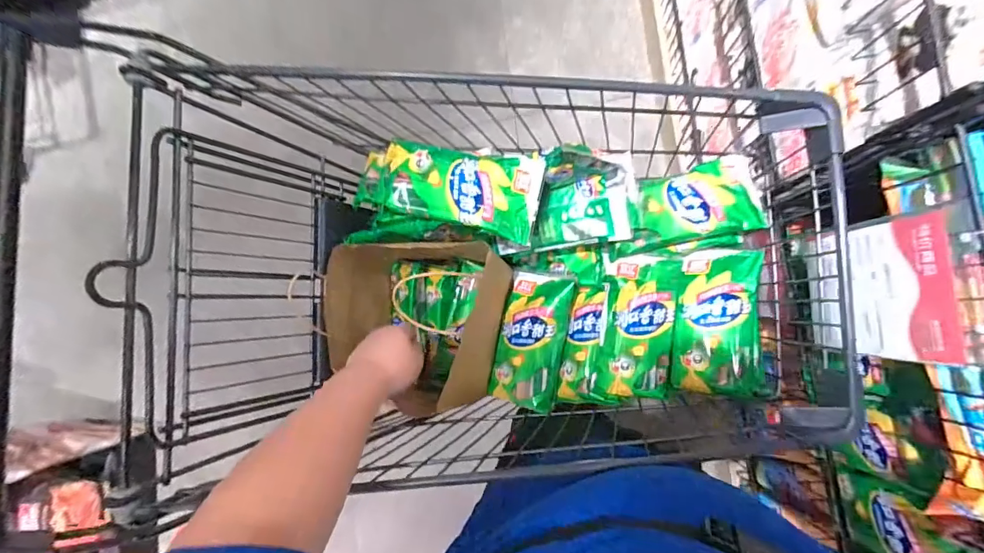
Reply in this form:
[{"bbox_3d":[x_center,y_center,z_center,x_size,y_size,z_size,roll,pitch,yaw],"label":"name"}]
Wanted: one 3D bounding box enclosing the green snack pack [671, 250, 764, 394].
[{"bbox_3d":[0.304,0.059,0.607,0.113,0.055,0.189,1,86,8],"label":"green snack pack"}]

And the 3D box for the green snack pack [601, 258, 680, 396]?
[{"bbox_3d":[0.203,0.066,0.617,0.095,0.022,0.190,7,87,8],"label":"green snack pack"}]

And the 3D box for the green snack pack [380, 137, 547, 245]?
[{"bbox_3d":[-0.044,-0.119,0.581,0.212,0.043,0.109,13,88,8],"label":"green snack pack"}]

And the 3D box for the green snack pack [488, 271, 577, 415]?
[{"bbox_3d":[0.059,0.092,0.659,0.099,0.040,0.192,12,88,8],"label":"green snack pack"}]

